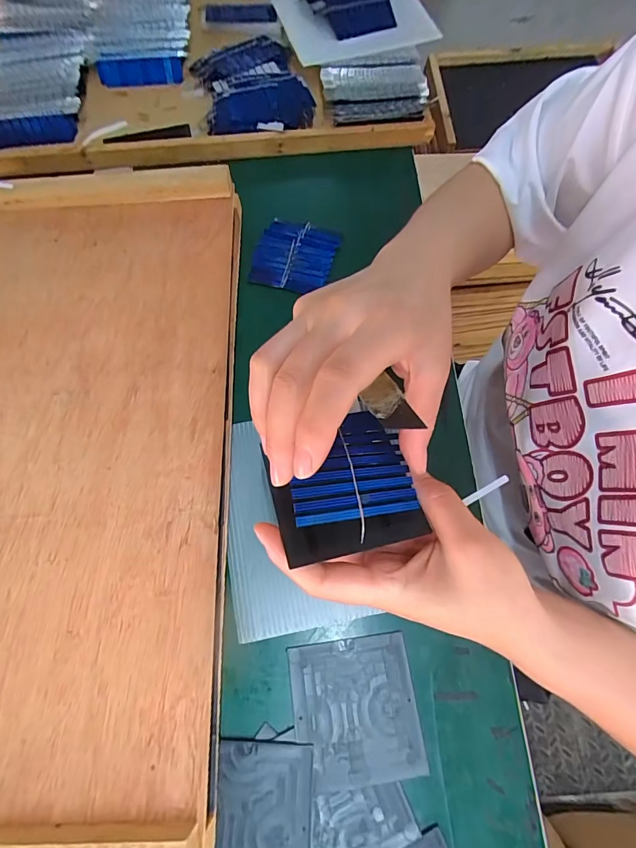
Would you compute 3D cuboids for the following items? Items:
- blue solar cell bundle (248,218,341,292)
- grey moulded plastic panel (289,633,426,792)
[{"bbox_3d":[-0.023,-0.160,0.378,0.073,0.008,0.072,16,72,6],"label":"blue solar cell bundle"},{"bbox_3d":[0.024,0.184,0.257,0.079,0.005,0.078,-7,71,-2],"label":"grey moulded plastic panel"}]

